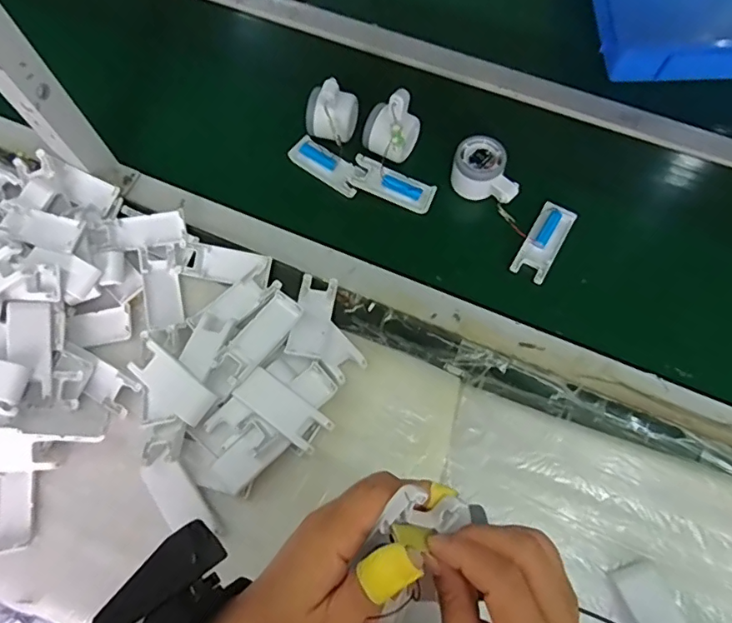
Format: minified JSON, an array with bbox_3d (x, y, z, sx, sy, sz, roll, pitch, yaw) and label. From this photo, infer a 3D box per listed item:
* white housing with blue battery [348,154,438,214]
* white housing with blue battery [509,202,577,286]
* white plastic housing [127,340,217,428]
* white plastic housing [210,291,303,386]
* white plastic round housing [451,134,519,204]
[{"bbox_3d":[0.032,-0.154,0.644,0.102,0.014,0.038,23,92,0],"label":"white housing with blue battery"},{"bbox_3d":[0.209,-0.081,0.619,0.040,0.015,0.101,29,72,11],"label":"white housing with blue battery"},{"bbox_3d":[-0.198,0.074,0.540,0.098,0.018,0.039,37,86,15],"label":"white plastic housing"},{"bbox_3d":[-0.110,0.029,0.550,0.039,0.021,0.103,39,74,14],"label":"white plastic housing"},{"bbox_3d":[0.145,-0.166,0.631,0.081,0.052,0.051,27,71,11],"label":"white plastic round housing"}]

